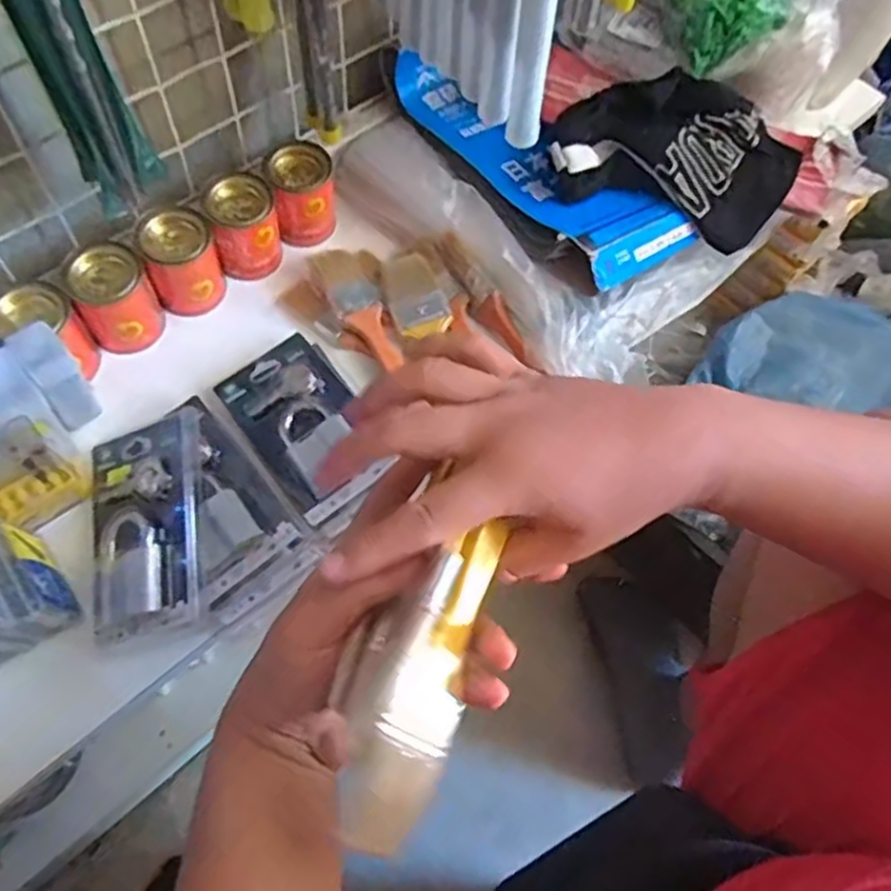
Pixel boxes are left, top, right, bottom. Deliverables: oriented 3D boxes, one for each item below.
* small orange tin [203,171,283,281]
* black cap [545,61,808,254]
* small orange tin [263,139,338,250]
[{"bbox_3d":[-0.159,-0.173,0.568,0.049,0.069,0.044,-16,65,-11],"label":"small orange tin"},{"bbox_3d":[0.190,-0.242,0.592,0.203,0.060,0.114,11,63,3],"label":"black cap"},{"bbox_3d":[-0.117,-0.204,0.592,0.049,0.069,0.052,1,63,-2],"label":"small orange tin"}]

